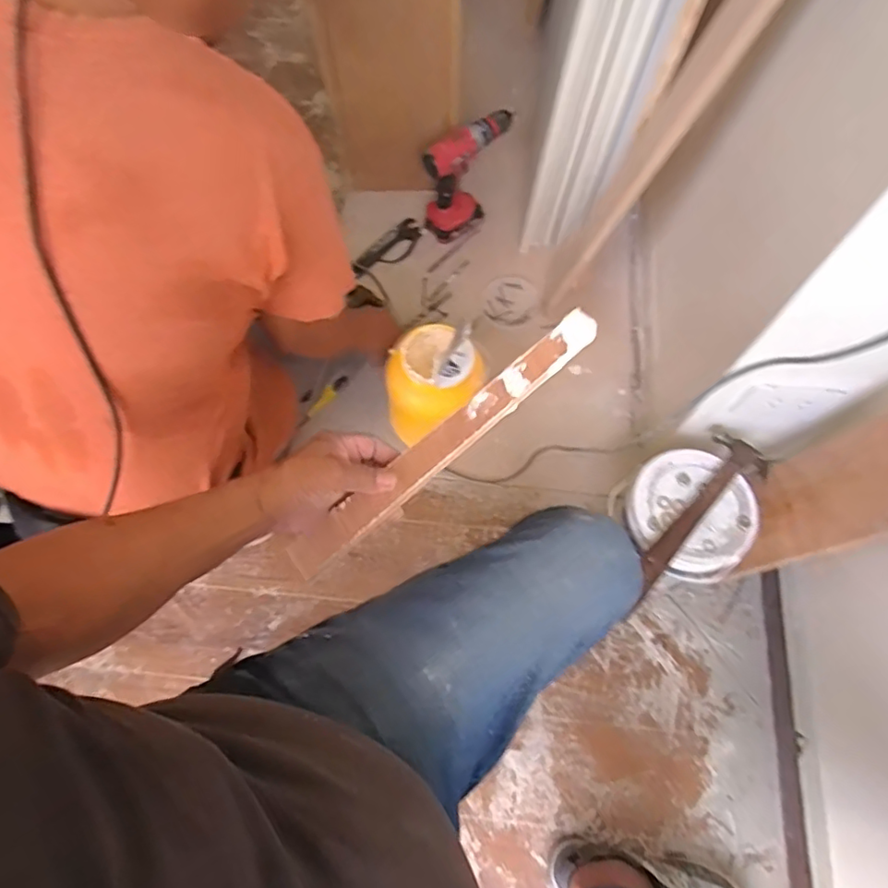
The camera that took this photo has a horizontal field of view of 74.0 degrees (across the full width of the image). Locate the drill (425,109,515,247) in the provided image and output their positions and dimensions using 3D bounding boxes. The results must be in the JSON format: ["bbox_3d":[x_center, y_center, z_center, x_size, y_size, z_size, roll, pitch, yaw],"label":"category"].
[{"bbox_3d":[0.050,-0.531,1.169,0.085,0.204,0.197,38,74,15],"label":"drill"}]

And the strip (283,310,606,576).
[{"bbox_3d":[-0.001,0.001,0.560,0.358,0.017,0.035,-40,72,2],"label":"strip"}]

